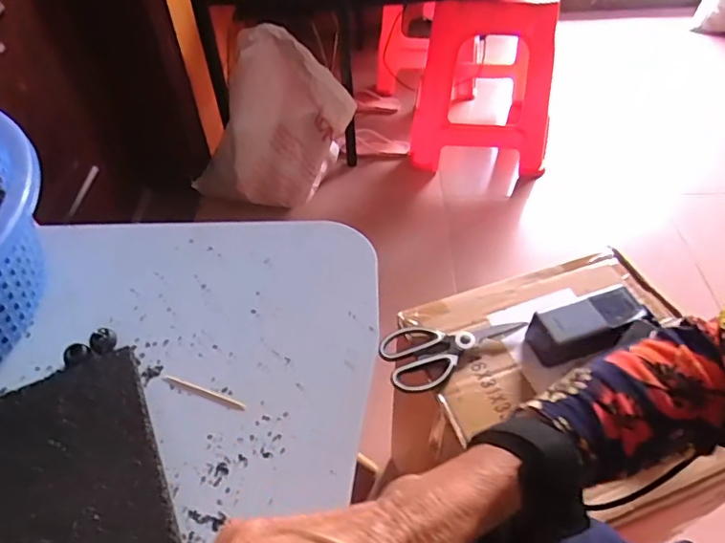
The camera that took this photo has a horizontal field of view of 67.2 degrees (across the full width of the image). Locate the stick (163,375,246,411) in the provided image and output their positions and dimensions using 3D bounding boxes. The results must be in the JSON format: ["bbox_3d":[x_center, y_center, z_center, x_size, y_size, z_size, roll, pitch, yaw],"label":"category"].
[{"bbox_3d":[-0.105,0.078,0.359,0.062,0.004,0.006,16,51,15],"label":"stick"}]

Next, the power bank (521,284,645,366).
[{"bbox_3d":[0.266,0.066,0.655,0.133,0.060,0.053,-15,50,-11],"label":"power bank"}]

